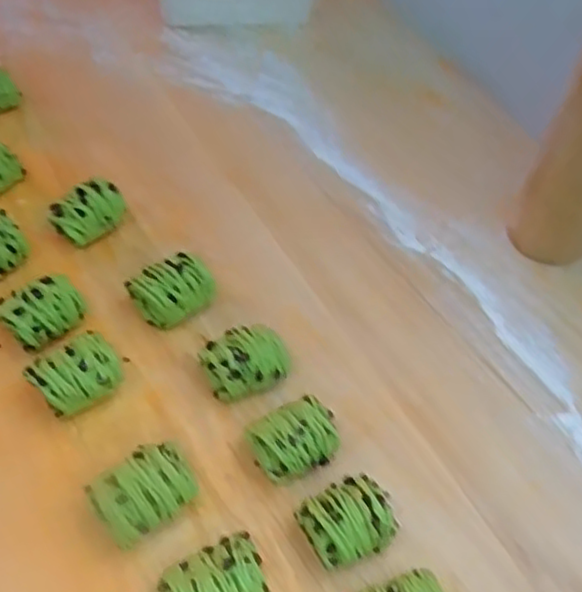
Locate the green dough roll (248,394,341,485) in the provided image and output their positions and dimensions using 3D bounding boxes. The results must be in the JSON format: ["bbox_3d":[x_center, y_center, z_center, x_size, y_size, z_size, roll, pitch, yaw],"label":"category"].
[{"bbox_3d":[0.002,0.116,0.575,0.071,0.047,0.058,-23,58,-19],"label":"green dough roll"}]

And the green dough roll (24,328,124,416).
[{"bbox_3d":[-0.181,0.064,0.595,0.060,0.047,0.071,37,59,22],"label":"green dough roll"}]

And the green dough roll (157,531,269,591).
[{"bbox_3d":[-0.054,0.209,0.502,0.073,0.045,0.063,-23,58,-19],"label":"green dough roll"}]

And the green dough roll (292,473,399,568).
[{"bbox_3d":[0.044,0.169,0.532,0.064,0.035,0.053,-24,58,-20],"label":"green dough roll"}]

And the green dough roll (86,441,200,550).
[{"bbox_3d":[-0.114,0.149,0.542,0.076,0.038,0.060,-32,61,-24],"label":"green dough roll"}]

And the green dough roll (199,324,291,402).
[{"bbox_3d":[-0.042,0.058,0.618,0.070,0.046,0.058,-25,59,-20],"label":"green dough roll"}]

